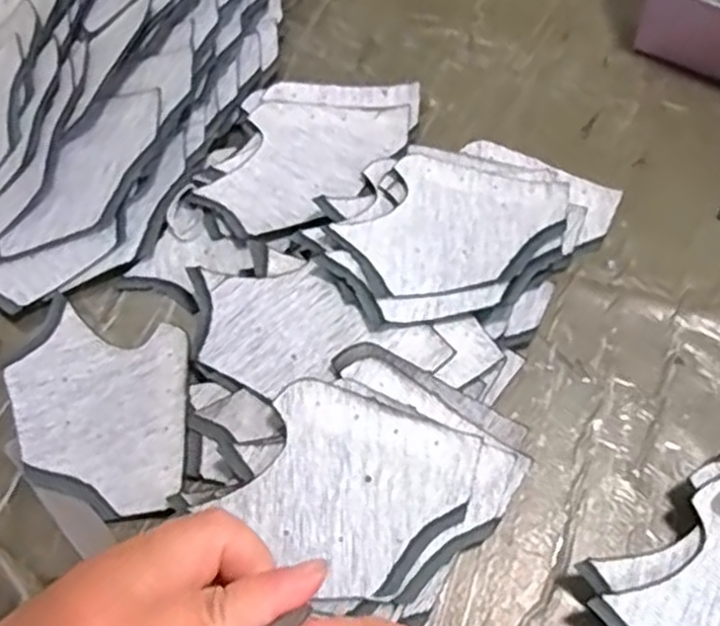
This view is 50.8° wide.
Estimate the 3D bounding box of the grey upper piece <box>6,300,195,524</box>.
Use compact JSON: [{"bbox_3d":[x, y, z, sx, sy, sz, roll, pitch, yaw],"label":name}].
[{"bbox_3d":[-0.144,0.054,0.416,0.102,0.013,0.115,-2,65,0],"label":"grey upper piece"}]

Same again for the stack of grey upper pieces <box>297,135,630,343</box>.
[{"bbox_3d":[0.058,-0.051,0.448,0.135,0.040,0.160,34,70,16],"label":"stack of grey upper pieces"}]

